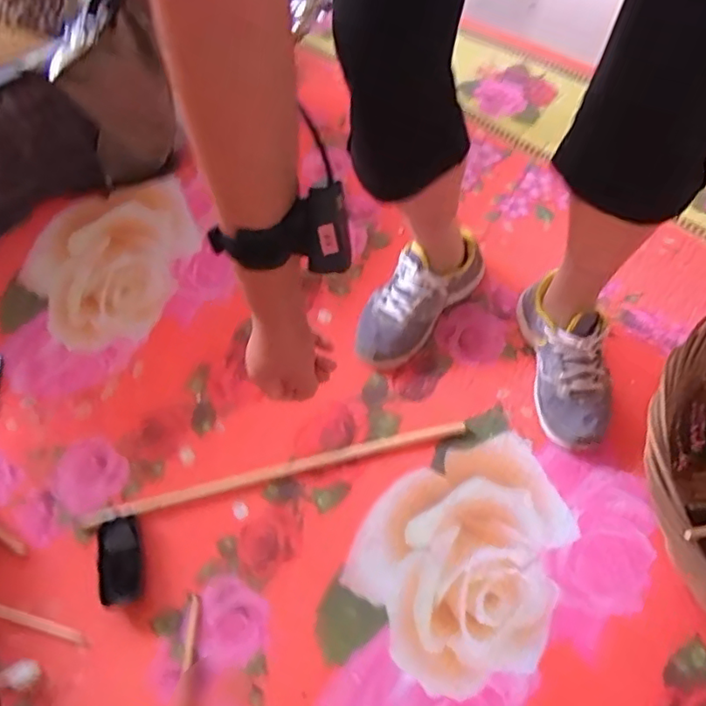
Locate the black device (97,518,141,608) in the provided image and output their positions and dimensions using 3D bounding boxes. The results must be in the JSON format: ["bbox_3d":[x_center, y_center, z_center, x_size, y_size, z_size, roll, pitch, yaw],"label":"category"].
[{"bbox_3d":[-0.288,0.256,0.716,0.049,0.014,0.101,-13,63,-4],"label":"black device"}]

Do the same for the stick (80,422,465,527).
[{"bbox_3d":[-0.098,0.156,0.763,0.501,0.016,0.020,-13,63,-4],"label":"stick"}]

